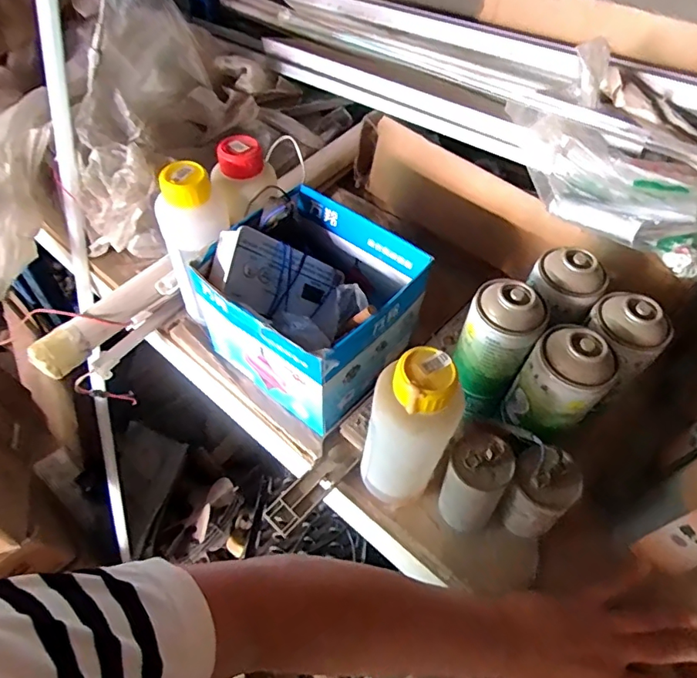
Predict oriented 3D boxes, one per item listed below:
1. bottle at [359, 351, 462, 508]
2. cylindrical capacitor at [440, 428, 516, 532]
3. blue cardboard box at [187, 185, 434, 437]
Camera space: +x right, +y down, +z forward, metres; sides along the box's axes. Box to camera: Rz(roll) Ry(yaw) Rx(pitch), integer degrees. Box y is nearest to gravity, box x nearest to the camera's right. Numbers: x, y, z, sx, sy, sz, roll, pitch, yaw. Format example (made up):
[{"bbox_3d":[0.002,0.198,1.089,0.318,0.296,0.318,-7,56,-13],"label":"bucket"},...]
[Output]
[{"bbox_3d":[0.048,0.082,0.410,0.071,0.181,0.056,29,58,18],"label":"bottle"},{"bbox_3d":[0.109,0.126,0.433,0.057,0.113,0.051,21,56,12],"label":"cylindrical capacitor"},{"bbox_3d":[-0.035,-0.035,0.518,0.175,0.141,0.176,37,60,22],"label":"blue cardboard box"}]

